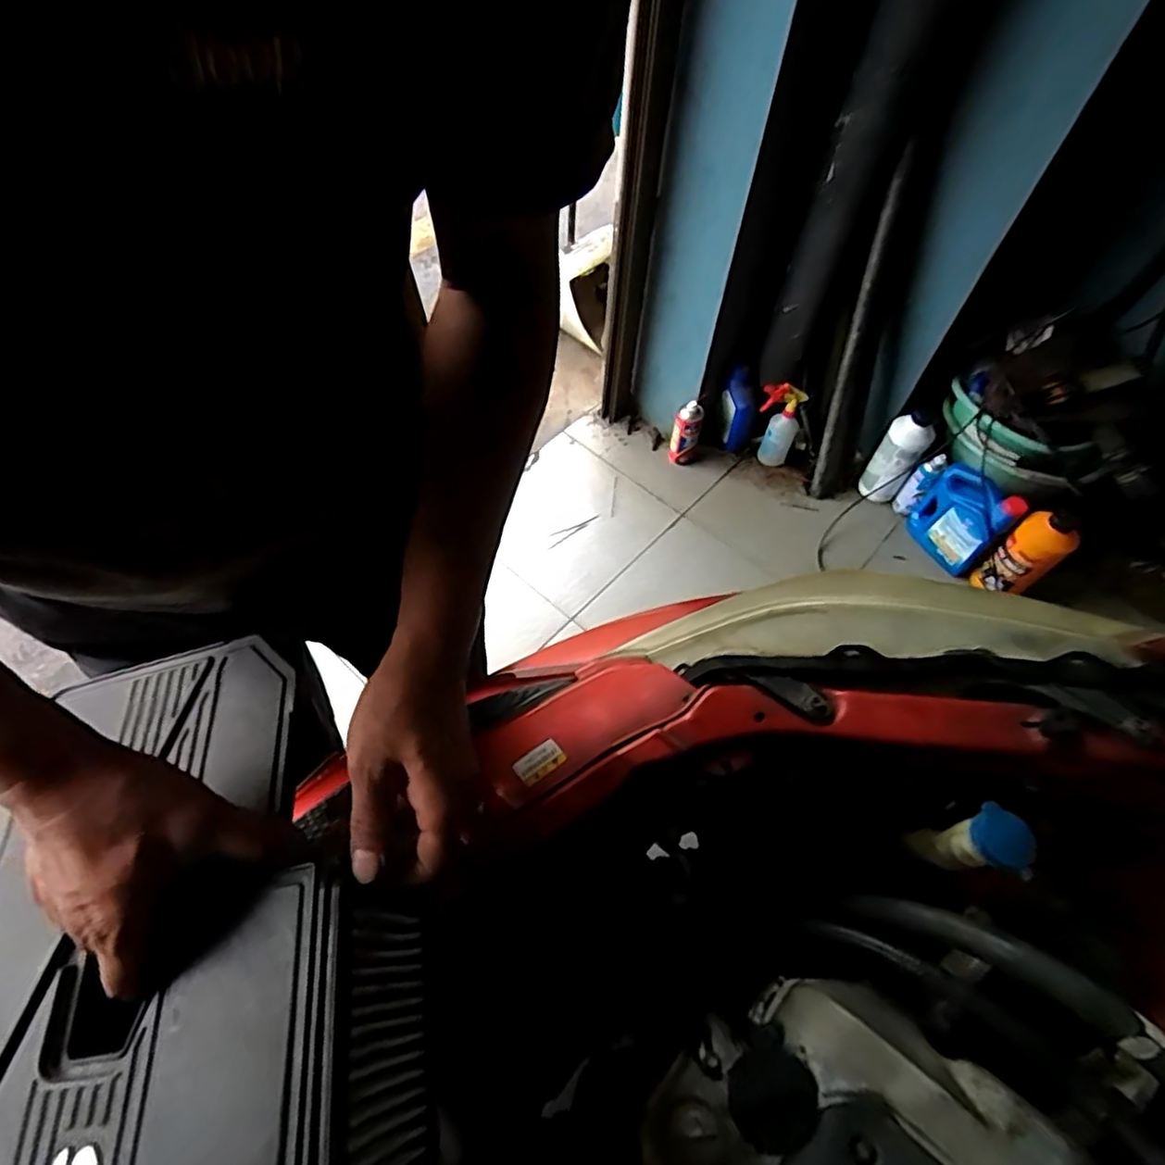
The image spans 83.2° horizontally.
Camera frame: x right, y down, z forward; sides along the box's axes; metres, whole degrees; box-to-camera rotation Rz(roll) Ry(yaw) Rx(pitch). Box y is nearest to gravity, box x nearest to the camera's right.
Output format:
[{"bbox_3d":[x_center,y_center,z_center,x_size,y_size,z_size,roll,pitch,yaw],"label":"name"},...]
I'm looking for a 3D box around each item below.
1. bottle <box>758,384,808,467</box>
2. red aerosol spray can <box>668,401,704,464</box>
[{"bbox_3d":[0.454,-0.361,1.537,0.090,0.273,0.059,15,59,6],"label":"bottle"},{"bbox_3d":[0.250,-0.358,1.593,0.071,0.193,0.075,1,59,-2],"label":"red aerosol spray can"}]

